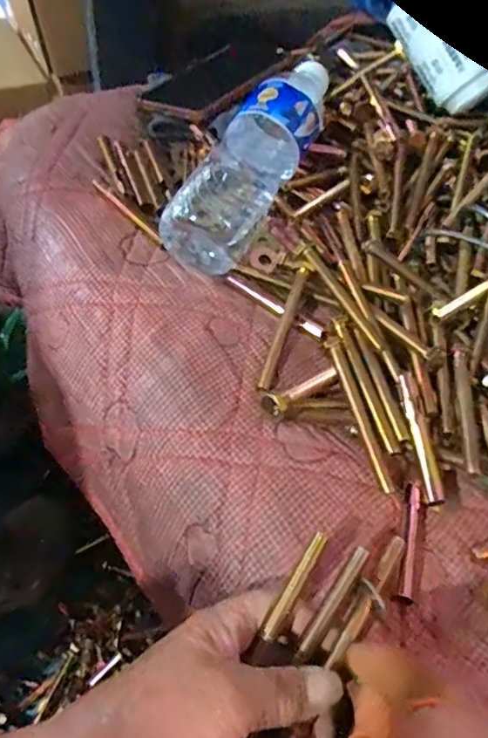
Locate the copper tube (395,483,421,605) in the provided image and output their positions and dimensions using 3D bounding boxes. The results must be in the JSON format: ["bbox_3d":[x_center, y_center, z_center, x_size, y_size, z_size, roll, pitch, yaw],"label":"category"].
[{"bbox_3d":[0.090,0.093,0.298,0.009,0.008,0.066,16,50,5],"label":"copper tube"}]

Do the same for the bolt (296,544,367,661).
[{"bbox_3d":[0.043,0.111,0.263,0.007,0.004,0.057,31,71,19],"label":"bolt"}]

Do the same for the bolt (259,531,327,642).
[{"bbox_3d":[0.024,0.103,0.261,0.007,0.004,0.054,28,71,17],"label":"bolt"}]

